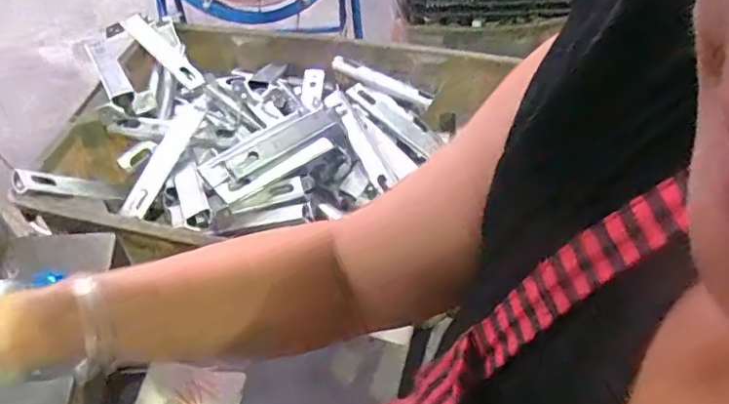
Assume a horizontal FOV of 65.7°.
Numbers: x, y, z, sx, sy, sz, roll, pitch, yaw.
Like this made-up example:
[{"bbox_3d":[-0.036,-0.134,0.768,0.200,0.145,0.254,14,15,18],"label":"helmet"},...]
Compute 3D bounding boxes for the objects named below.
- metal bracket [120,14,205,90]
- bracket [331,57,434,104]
[{"bbox_3d":[-0.292,-0.220,0.825,0.156,0.015,0.034,44,60,9],"label":"metal bracket"},{"bbox_3d":[0.027,-0.181,0.844,0.160,0.024,0.018,21,53,15],"label":"bracket"}]

